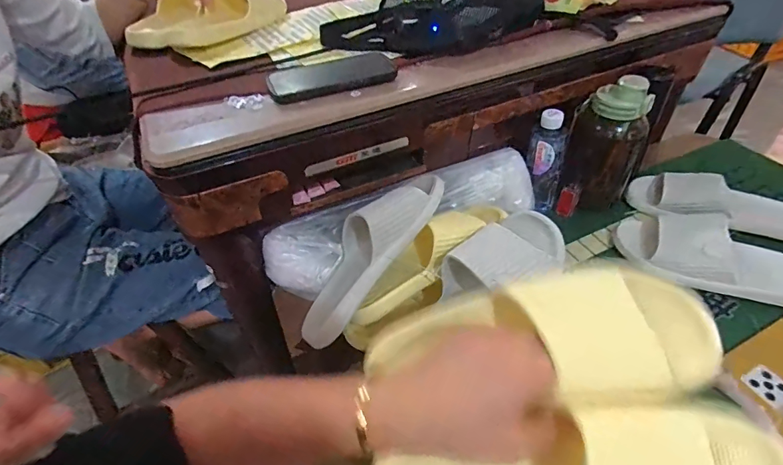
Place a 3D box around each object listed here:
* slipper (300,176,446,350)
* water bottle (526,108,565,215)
[{"bbox_3d":[-0.036,0.026,0.542,0.095,0.074,0.271,31,80,34],"label":"slipper"},{"bbox_3d":[0.251,-0.101,0.681,0.065,0.171,0.051,13,47,15],"label":"water bottle"}]

